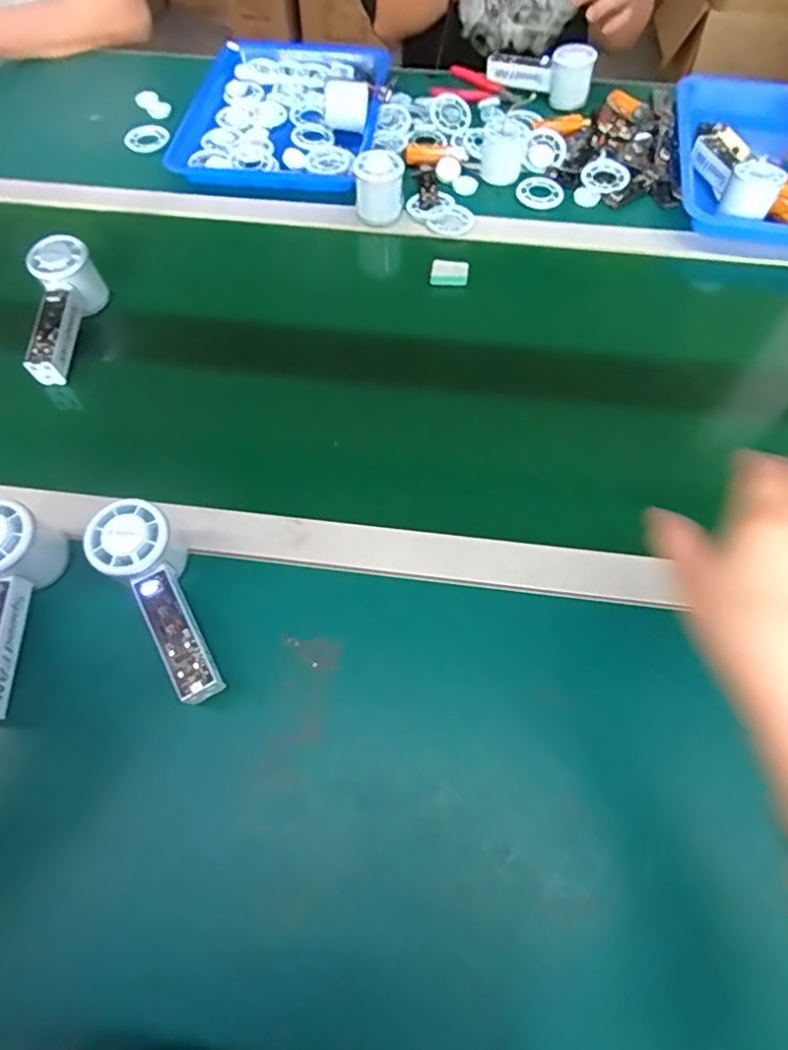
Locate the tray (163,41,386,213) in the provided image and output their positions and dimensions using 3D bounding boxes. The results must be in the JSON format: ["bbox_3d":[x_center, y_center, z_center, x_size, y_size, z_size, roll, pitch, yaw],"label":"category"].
[{"bbox_3d":[-0.149,-0.585,0.767,0.264,0.040,0.365,9,62,5],"label":"tray"}]

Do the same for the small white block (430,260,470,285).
[{"bbox_3d":[0.062,-0.281,0.618,0.041,0.008,0.033,6,62,4],"label":"small white block"}]

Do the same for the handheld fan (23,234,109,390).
[{"bbox_3d":[-0.335,-0.213,0.566,0.052,0.063,0.154,3,78,2],"label":"handheld fan"}]

